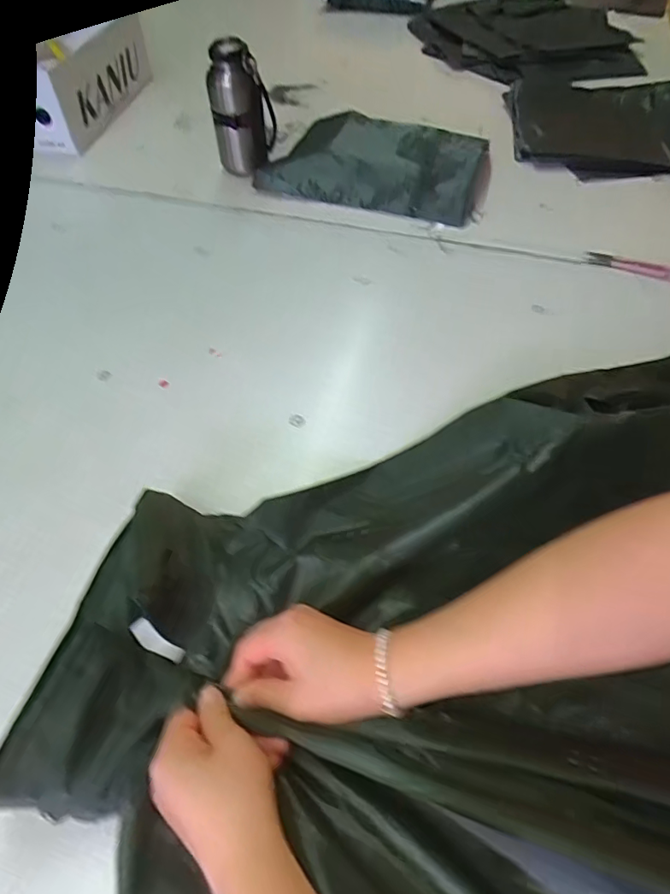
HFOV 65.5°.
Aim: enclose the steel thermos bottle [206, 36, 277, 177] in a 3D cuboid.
[{"bbox_3d":[-0.139,-0.505,0.784,0.087,0.172,0.092,-6,56,-3],"label":"steel thermos bottle"}]

